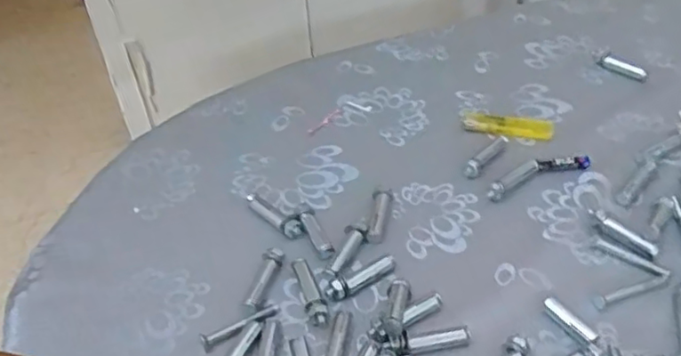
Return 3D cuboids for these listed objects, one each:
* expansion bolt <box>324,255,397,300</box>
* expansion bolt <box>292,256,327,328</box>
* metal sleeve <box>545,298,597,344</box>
[{"bbox_3d":[0.015,0.069,0.437,0.054,0.010,0.012,-23,46,-19],"label":"expansion bolt"},{"bbox_3d":[-0.022,0.077,0.437,0.014,0.016,0.056,-13,44,-9],"label":"expansion bolt"},{"bbox_3d":[0.149,0.093,0.405,0.009,0.010,0.039,-24,47,-21],"label":"metal sleeve"}]

